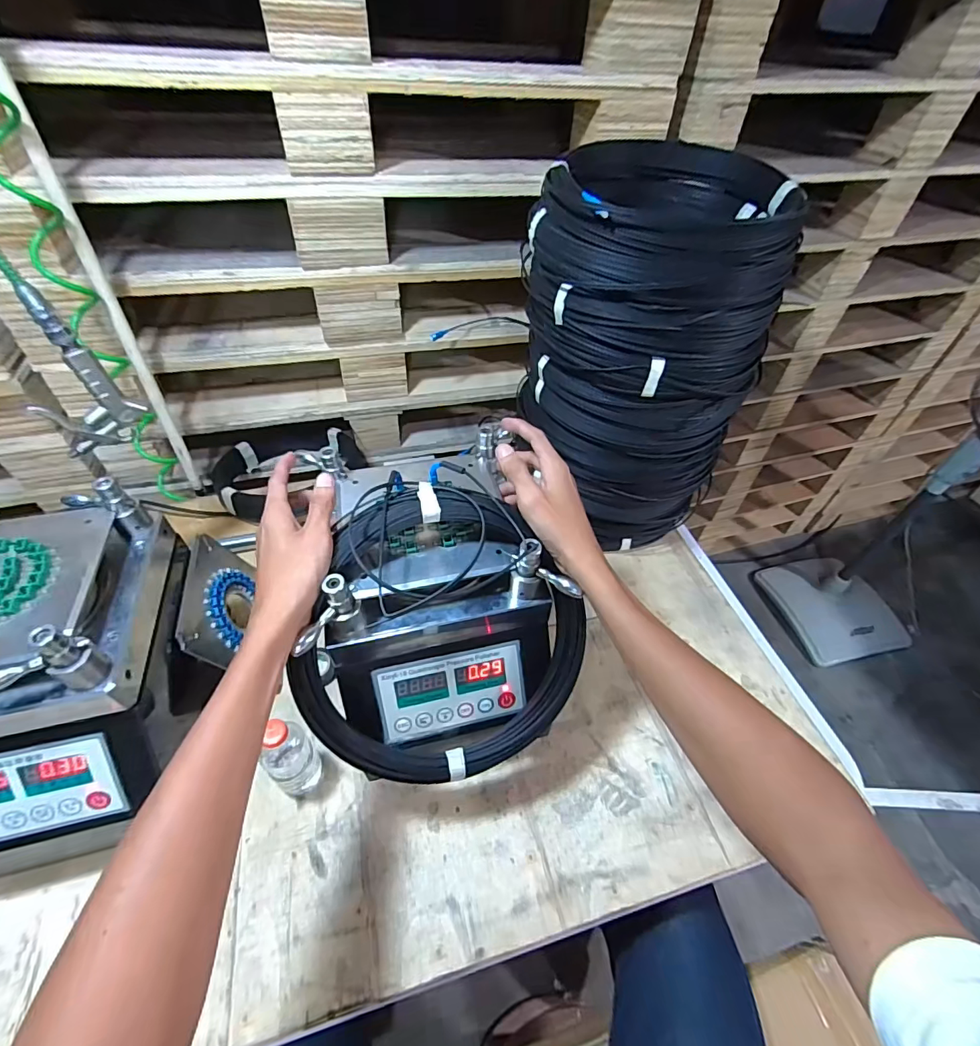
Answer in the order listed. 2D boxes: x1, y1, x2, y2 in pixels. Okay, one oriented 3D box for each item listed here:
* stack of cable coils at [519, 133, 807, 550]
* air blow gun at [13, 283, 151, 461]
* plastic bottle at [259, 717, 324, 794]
[{"bbox_3d":[0.205,-0.225,0.702,0.313,0.445,0.281,19,51,14],"label":"stack of cable coils"},{"bbox_3d":[-0.446,-0.153,0.505,0.087,0.167,0.023,-32,57,-26],"label":"air blow gun"},{"bbox_3d":[-0.228,0.255,0.528,0.058,0.137,0.050,27,54,20],"label":"plastic bottle"}]

